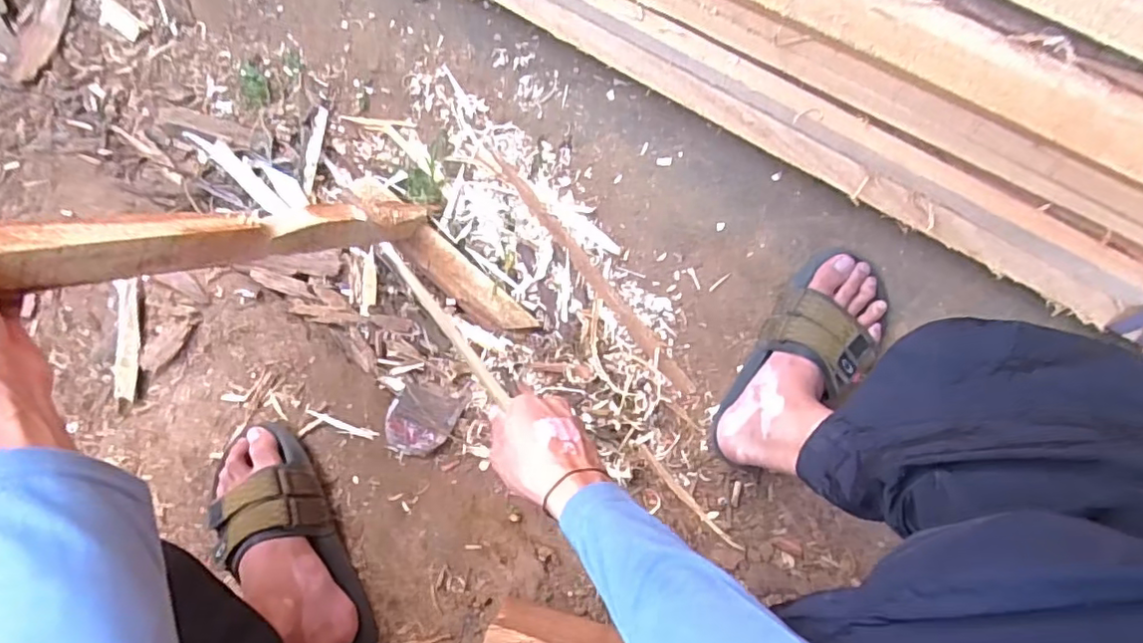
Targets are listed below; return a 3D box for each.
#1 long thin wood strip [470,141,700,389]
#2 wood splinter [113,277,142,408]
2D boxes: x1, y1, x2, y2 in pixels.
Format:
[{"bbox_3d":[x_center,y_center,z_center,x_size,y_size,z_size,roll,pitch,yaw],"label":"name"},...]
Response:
[{"bbox_3d":[0.017,-0.065,0.722,0.022,0.014,0.384,-40,86,-5],"label":"long thin wood strip"},{"bbox_3d":[-0.500,0.022,0.671,0.029,0.004,0.139,-1,84,-1],"label":"wood splinter"}]

